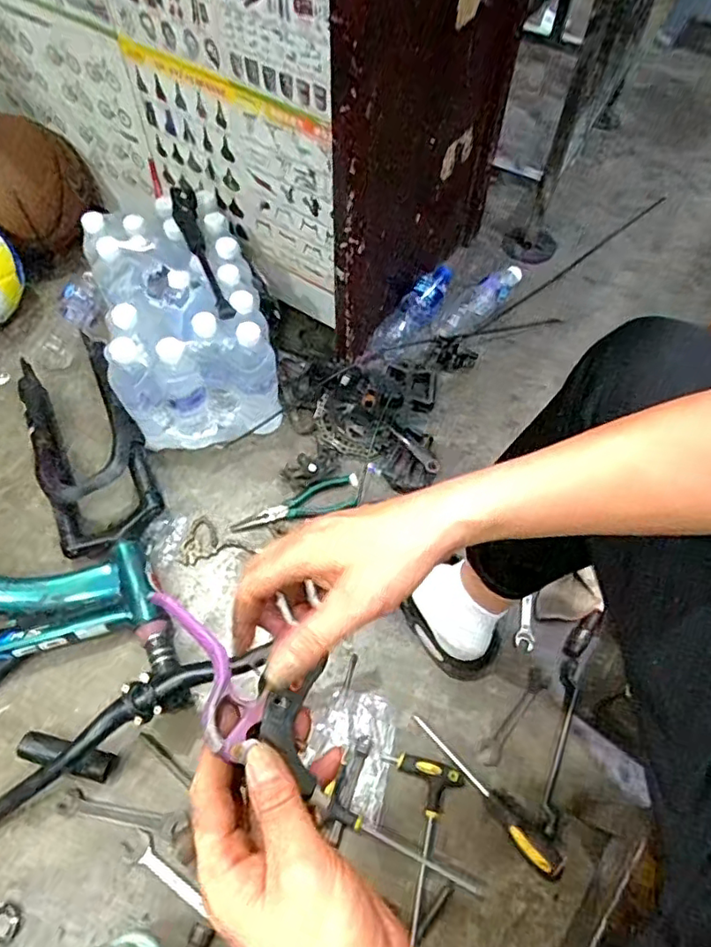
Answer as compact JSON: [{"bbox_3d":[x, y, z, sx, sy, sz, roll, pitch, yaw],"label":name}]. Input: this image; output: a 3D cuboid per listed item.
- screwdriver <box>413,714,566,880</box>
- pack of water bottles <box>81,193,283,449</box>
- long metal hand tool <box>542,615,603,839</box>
[{"bbox_3d":[0.153,0.388,0.717,0.226,0.027,0.033,40,68,19],"label":"screwdriver"},{"bbox_3d":[-0.274,-0.239,0.957,0.230,0.213,0.341,-16,62,-11],"label":"pack of water bottles"},{"bbox_3d":[0.273,0.310,0.771,0.031,0.020,0.282,19,63,10],"label":"long metal hand tool"}]

